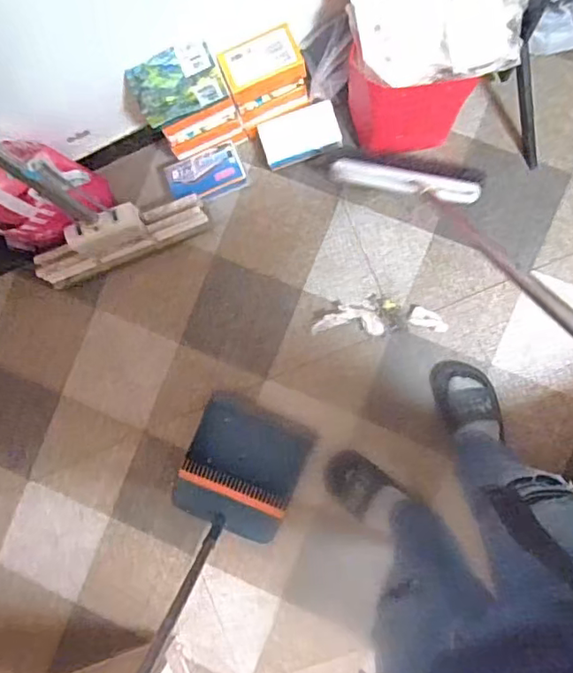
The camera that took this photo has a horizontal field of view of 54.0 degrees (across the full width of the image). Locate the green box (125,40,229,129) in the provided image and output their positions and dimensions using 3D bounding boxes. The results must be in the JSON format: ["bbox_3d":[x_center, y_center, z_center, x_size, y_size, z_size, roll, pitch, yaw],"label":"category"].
[{"bbox_3d":[-0.190,-0.447,0.993,0.154,0.080,0.105,-23,87,7],"label":"green box"}]

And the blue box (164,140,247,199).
[{"bbox_3d":[-0.167,-0.337,1.172,0.156,0.027,0.092,-24,118,1],"label":"blue box"}]

